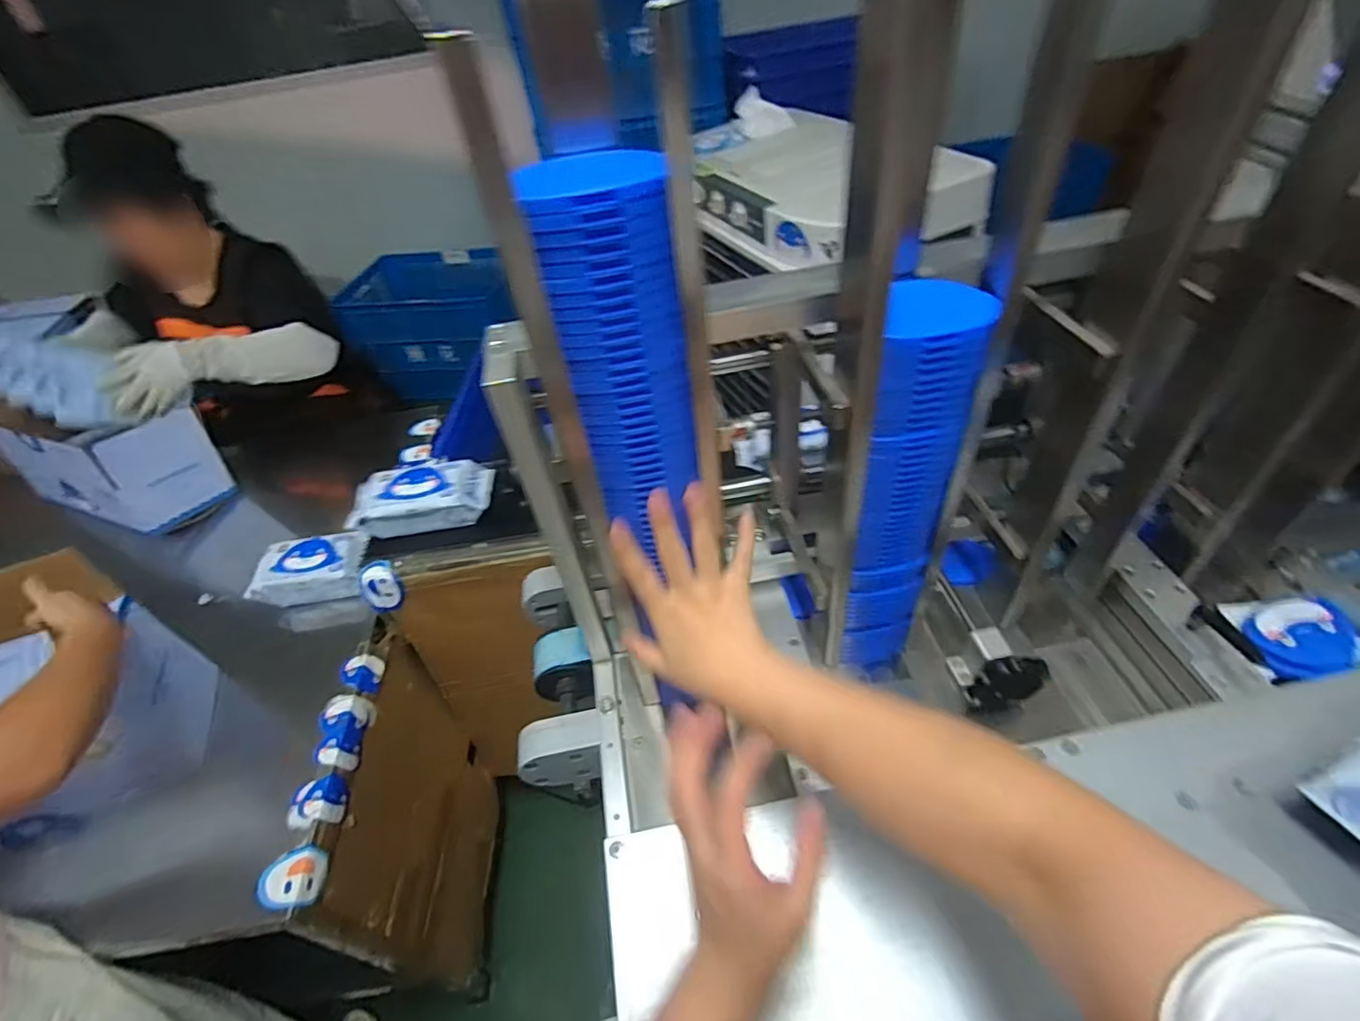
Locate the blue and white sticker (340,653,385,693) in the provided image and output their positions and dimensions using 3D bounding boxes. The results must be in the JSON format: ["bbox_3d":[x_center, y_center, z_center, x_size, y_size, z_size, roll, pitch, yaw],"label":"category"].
[{"bbox_3d":[-0.510,0.261,0.971,0.042,0.049,0.070,-2,44,6],"label":"blue and white sticker"}]

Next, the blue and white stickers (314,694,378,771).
[{"bbox_3d":[-0.506,0.333,0.908,0.047,0.058,0.120,-8,44,-1],"label":"blue and white stickers"}]

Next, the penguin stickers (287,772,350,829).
[{"bbox_3d":[-0.494,0.403,0.832,0.057,0.055,0.071,-16,45,-8],"label":"penguin stickers"}]

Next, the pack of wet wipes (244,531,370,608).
[{"bbox_3d":[-0.662,0.098,1.089,0.209,0.079,0.119,-9,44,-1],"label":"pack of wet wipes"}]

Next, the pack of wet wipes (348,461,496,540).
[{"bbox_3d":[-0.436,-0.024,1.031,0.236,0.066,0.121,-8,44,-1],"label":"pack of wet wipes"}]

